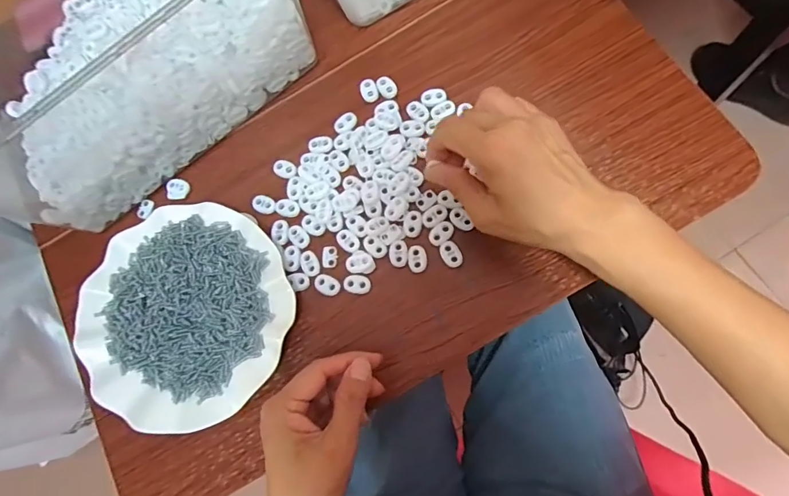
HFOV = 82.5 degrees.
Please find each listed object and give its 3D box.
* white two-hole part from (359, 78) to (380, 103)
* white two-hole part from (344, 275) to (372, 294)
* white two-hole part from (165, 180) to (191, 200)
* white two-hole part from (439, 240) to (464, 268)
[{"bbox_3d":[-0.024,-0.148,0.424,0.015,0.004,0.022,-19,75,4],"label":"white two-hole part"},{"bbox_3d":[-0.031,0.031,0.377,0.022,0.004,0.015,7,79,10],"label":"white two-hole part"},{"bbox_3d":[-0.208,-0.056,0.432,0.019,0.008,0.021,-1,77,9],"label":"white two-hole part"},{"bbox_3d":[0.047,0.005,0.372,0.016,0.006,0.023,-32,75,1],"label":"white two-hole part"}]

